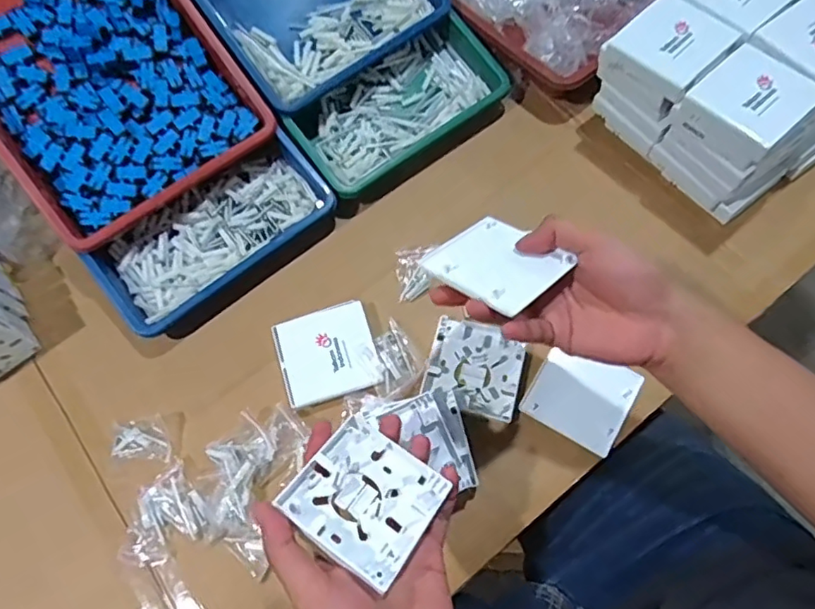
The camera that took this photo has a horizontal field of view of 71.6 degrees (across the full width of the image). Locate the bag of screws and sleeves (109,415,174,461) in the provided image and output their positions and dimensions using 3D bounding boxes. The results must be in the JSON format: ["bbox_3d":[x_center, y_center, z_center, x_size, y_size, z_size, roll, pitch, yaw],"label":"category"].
[{"bbox_3d":[-0.251,0.129,0.535,0.057,0.014,0.041,-5,67,1],"label":"bag of screws and sleeves"}]

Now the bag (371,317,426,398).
[{"bbox_3d":[-0.017,0.051,0.543,0.053,0.014,0.061,-33,70,-11],"label":"bag"}]

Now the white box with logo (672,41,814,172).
[{"bbox_3d":[0.309,-0.178,0.511,0.084,0.049,0.090,-40,71,-13],"label":"white box with logo"}]

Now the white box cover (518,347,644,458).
[{"bbox_3d":[0.160,0.083,0.518,0.084,0.008,0.083,30,72,14],"label":"white box cover"}]

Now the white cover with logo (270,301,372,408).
[{"bbox_3d":[-0.078,0.046,0.541,0.090,0.009,0.086,-17,68,-4],"label":"white cover with logo"}]

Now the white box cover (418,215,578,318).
[{"bbox_3d":[0.064,-0.032,0.412,0.083,0.006,0.087,34,49,31],"label":"white box cover"}]

